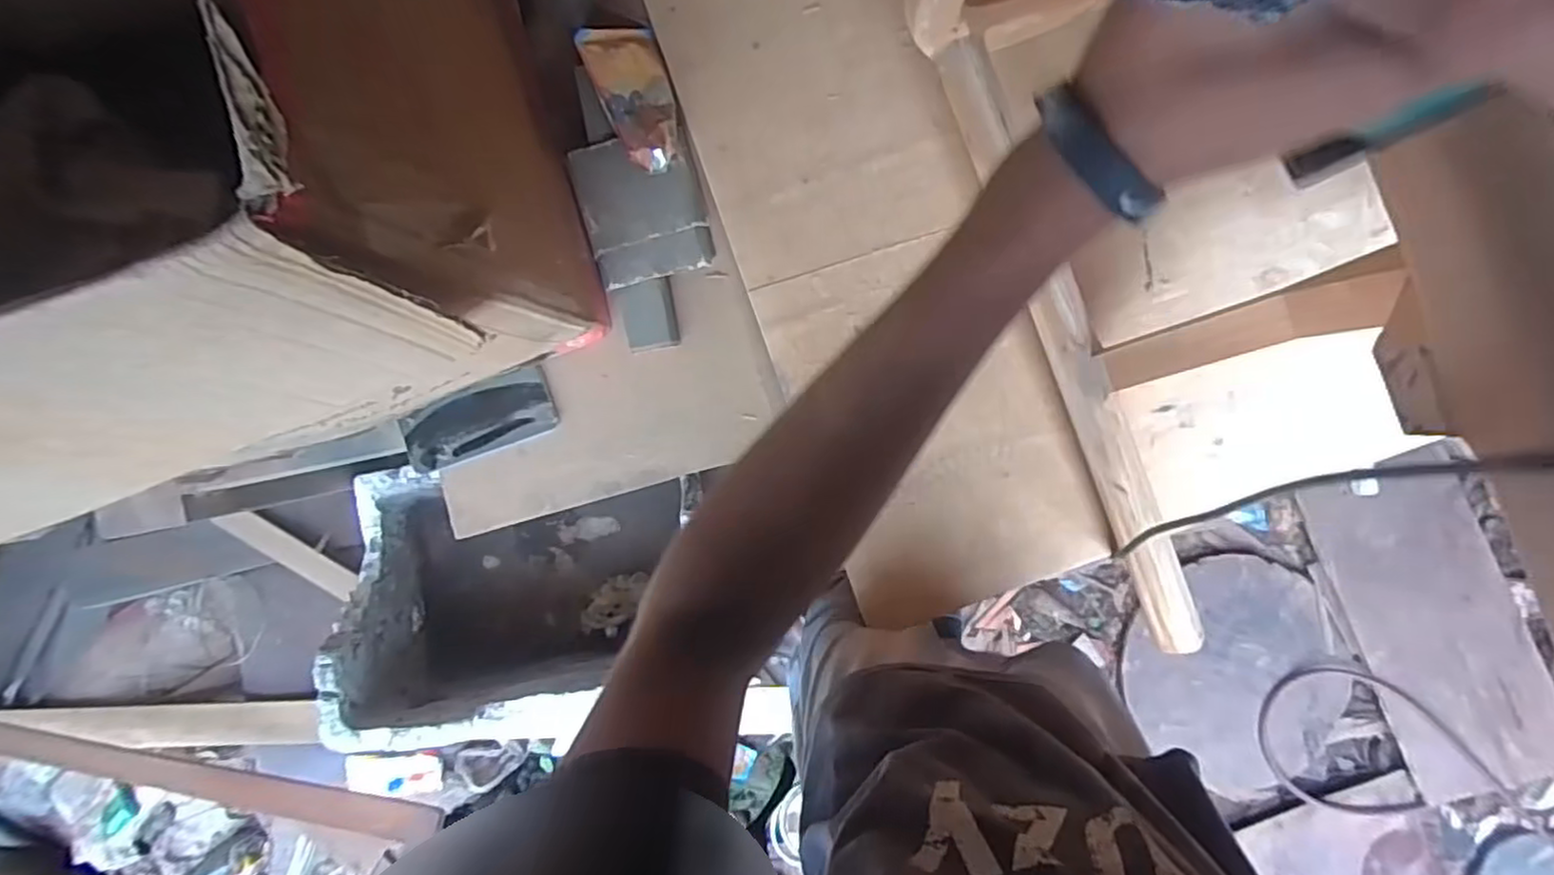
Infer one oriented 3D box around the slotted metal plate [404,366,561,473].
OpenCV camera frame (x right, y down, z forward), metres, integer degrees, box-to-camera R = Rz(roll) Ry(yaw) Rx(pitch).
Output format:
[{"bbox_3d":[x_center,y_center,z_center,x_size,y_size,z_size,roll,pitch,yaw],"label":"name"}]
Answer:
[{"bbox_3d":[-0.330,-0.018,0.775,0.168,0.017,0.073,-21,97,1],"label":"slotted metal plate"}]

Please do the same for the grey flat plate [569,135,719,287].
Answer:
[{"bbox_3d":[-0.147,-0.249,0.768,0.127,0.020,0.150,-16,97,0],"label":"grey flat plate"}]

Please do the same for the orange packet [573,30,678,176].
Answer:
[{"bbox_3d":[-0.148,-0.359,0.742,0.079,0.043,0.166,-18,84,1],"label":"orange packet"}]

